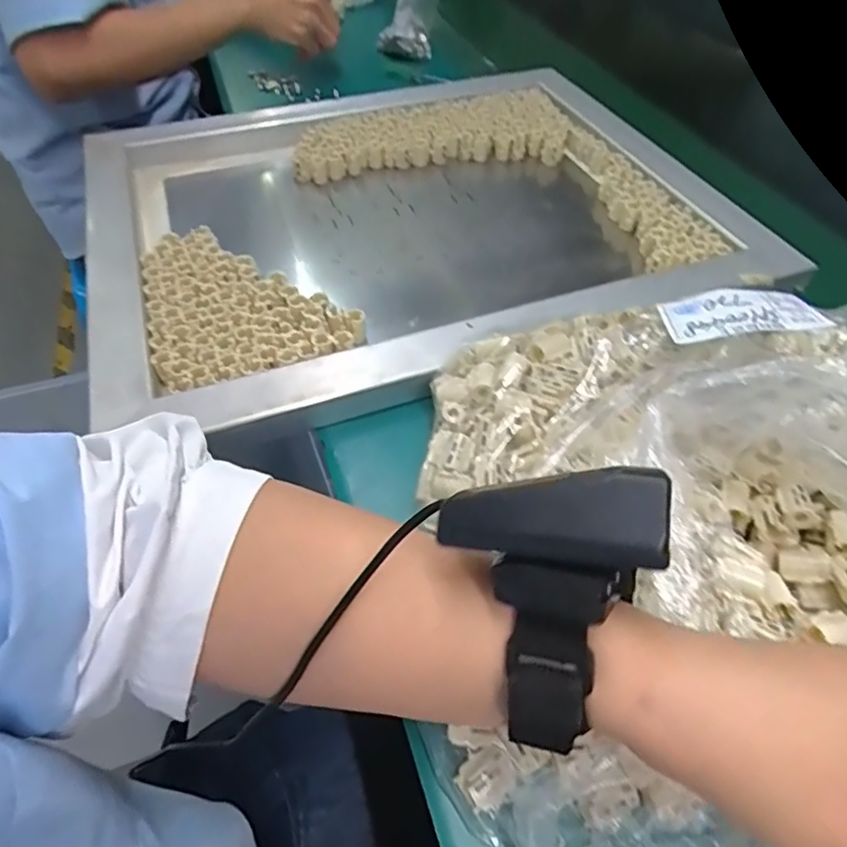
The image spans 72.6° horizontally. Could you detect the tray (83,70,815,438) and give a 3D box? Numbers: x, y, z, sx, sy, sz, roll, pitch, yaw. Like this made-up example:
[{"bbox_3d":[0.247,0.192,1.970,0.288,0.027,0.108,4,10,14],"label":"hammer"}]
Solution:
[{"bbox_3d":[-0.009,-0.186,0.515,0.506,0.056,0.422,-14,53,-16],"label":"tray"}]

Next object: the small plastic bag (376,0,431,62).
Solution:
[{"bbox_3d":[-0.013,-0.536,0.747,0.078,0.060,0.121,18,94,12],"label":"small plastic bag"}]

